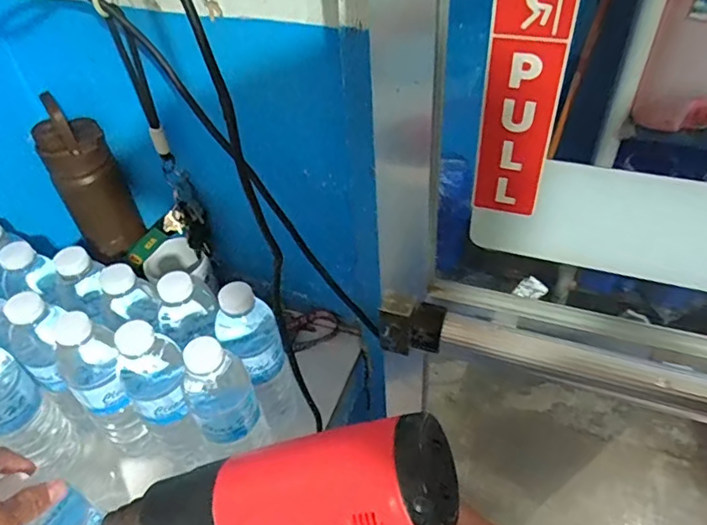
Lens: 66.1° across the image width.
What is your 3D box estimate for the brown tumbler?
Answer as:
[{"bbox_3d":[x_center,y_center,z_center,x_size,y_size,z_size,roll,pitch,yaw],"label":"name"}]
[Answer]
[{"bbox_3d":[-0.307,-0.096,0.633,0.070,0.192,0.075,-2,45,2],"label":"brown tumbler"}]

